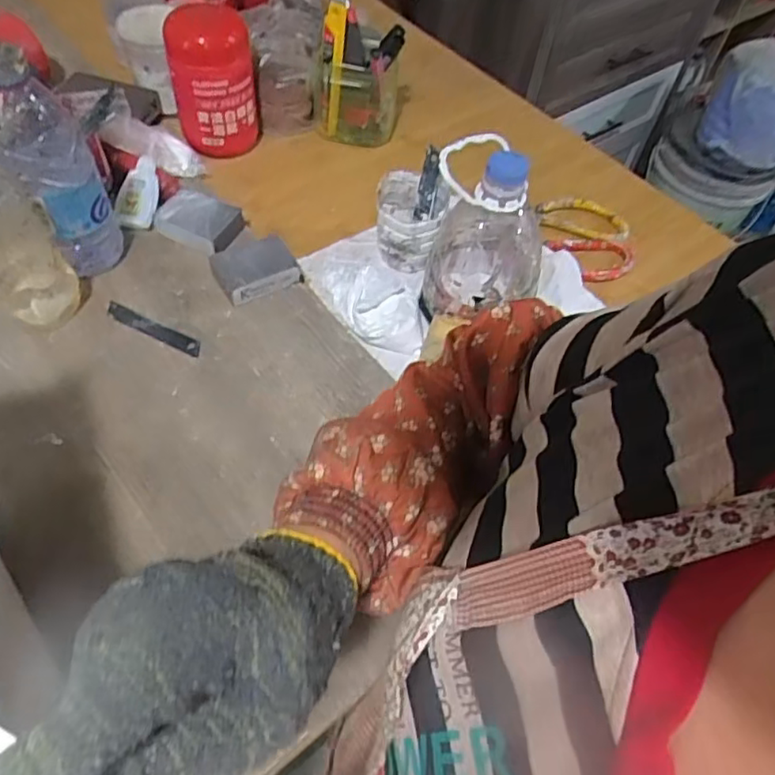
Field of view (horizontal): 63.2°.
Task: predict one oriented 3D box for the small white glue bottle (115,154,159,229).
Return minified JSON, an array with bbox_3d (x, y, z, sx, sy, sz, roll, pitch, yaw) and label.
[{"bbox_3d":[-0.241,-0.190,0.613,0.039,0.018,0.071,1,78,8],"label":"small white glue bottle"}]

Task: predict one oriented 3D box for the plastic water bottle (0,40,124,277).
[{"bbox_3d":[-0.267,-0.172,0.508,0.062,0.186,0.050,-25,62,-19],"label":"plastic water bottle"}]

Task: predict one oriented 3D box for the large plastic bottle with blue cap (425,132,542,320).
[{"bbox_3d":[0.086,-0.127,0.554,0.094,0.171,0.106,5,56,-1],"label":"large plastic bottle with blue cap"}]

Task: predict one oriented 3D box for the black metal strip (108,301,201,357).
[{"bbox_3d":[-0.205,-0.051,0.551,0.097,0.004,0.017,25,53,11],"label":"black metal strip"}]

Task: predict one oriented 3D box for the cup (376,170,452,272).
[{"bbox_3d":[0.022,-0.162,0.607,0.063,0.067,0.061,2,57,-3],"label":"cup"}]

